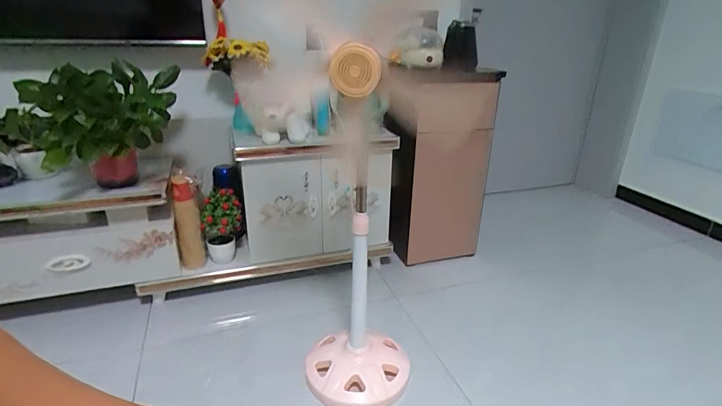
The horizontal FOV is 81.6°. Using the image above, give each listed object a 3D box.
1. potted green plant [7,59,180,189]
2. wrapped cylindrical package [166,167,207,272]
[{"bbox_3d":[-0.688,-0.197,1.142,0.383,0.300,0.313,-12,26,-30],"label":"potted green plant"},{"bbox_3d":[-0.547,0.063,1.327,0.078,0.329,0.088,-8,24,-21],"label":"wrapped cylindrical package"}]

